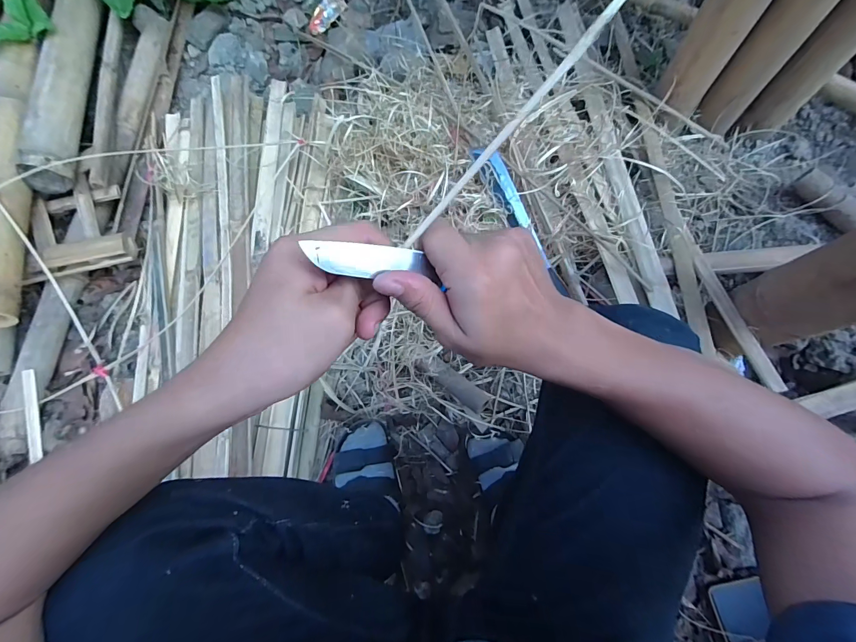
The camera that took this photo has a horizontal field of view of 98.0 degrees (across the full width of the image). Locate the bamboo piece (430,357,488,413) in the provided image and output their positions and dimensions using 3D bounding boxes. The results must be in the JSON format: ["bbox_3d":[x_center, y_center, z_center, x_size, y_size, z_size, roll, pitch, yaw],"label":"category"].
[{"bbox_3d":[0.048,0.109,0.639,0.117,0.031,0.034,36,79,10],"label":"bamboo piece"}]

